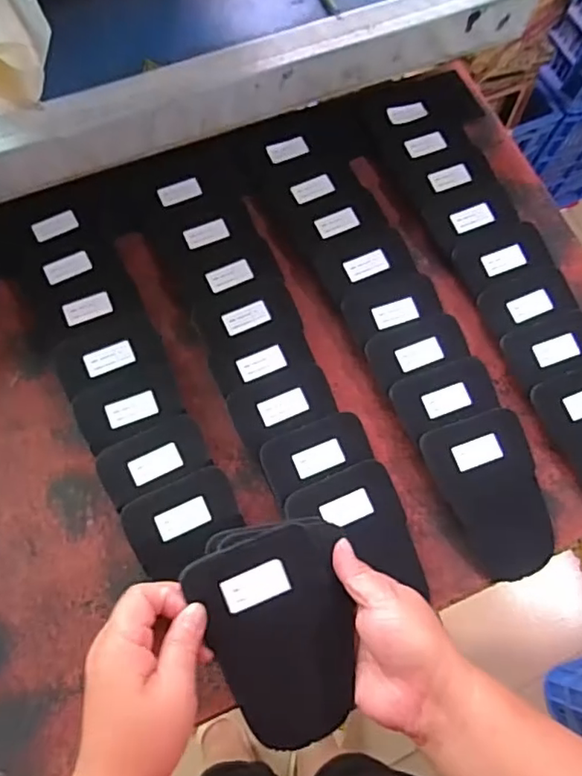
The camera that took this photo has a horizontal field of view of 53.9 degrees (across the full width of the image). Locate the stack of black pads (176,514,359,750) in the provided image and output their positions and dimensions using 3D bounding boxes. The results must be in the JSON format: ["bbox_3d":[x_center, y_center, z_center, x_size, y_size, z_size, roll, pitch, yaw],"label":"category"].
[{"bbox_3d":[-0.010,0.160,0.376,0.100,0.029,0.134,-6,71,-4],"label":"stack of black pads"}]

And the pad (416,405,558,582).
[{"bbox_3d":[0.168,0.090,0.478,0.086,0.019,0.133,-15,72,-7],"label":"pad"}]

